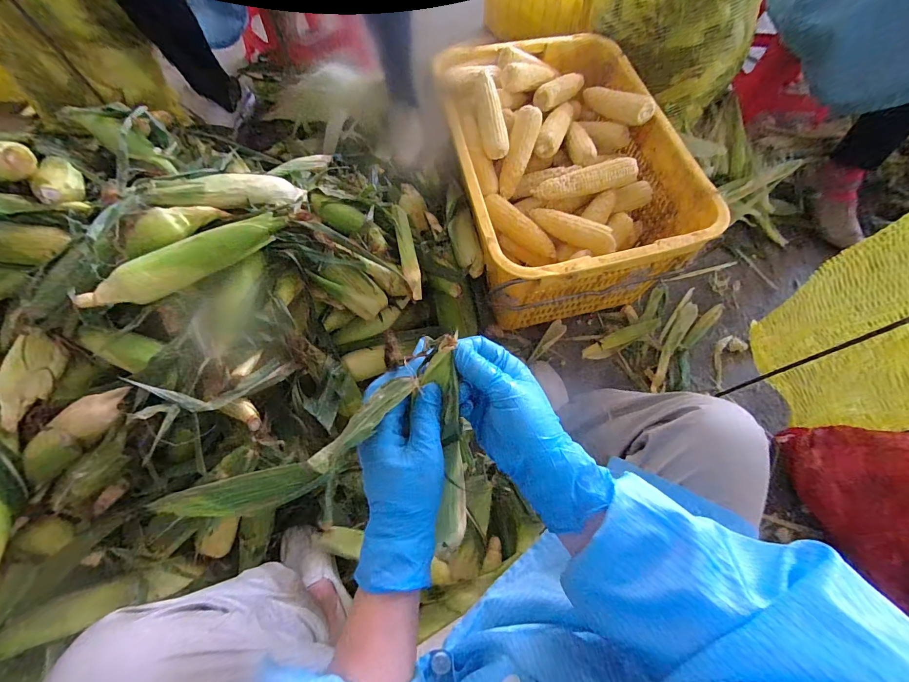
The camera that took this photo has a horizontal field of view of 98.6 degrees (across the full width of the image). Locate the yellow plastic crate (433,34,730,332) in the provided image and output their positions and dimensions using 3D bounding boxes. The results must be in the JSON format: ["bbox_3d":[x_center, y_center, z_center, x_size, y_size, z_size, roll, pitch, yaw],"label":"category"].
[{"bbox_3d":[0.208,-0.355,0.862,0.427,0.265,0.616,-9,67,-7],"label":"yellow plastic crate"}]

